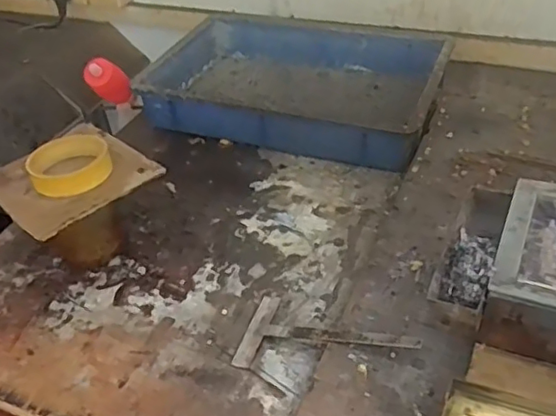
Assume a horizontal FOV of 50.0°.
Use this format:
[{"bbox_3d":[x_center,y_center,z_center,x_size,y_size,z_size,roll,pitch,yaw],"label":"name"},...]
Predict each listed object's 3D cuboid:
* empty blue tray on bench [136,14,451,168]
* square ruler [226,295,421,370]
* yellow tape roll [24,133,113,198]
[{"bbox_3d":[0.031,-0.196,0.940,0.429,0.085,0.296,10,41,19],"label":"empty blue tray on bench"},{"bbox_3d":[0.048,0.126,0.577,0.174,0.012,0.091,0,37,27],"label":"square ruler"},{"bbox_3d":[-0.231,-0.048,0.660,0.084,0.031,0.084,-4,39,3],"label":"yellow tape roll"}]

